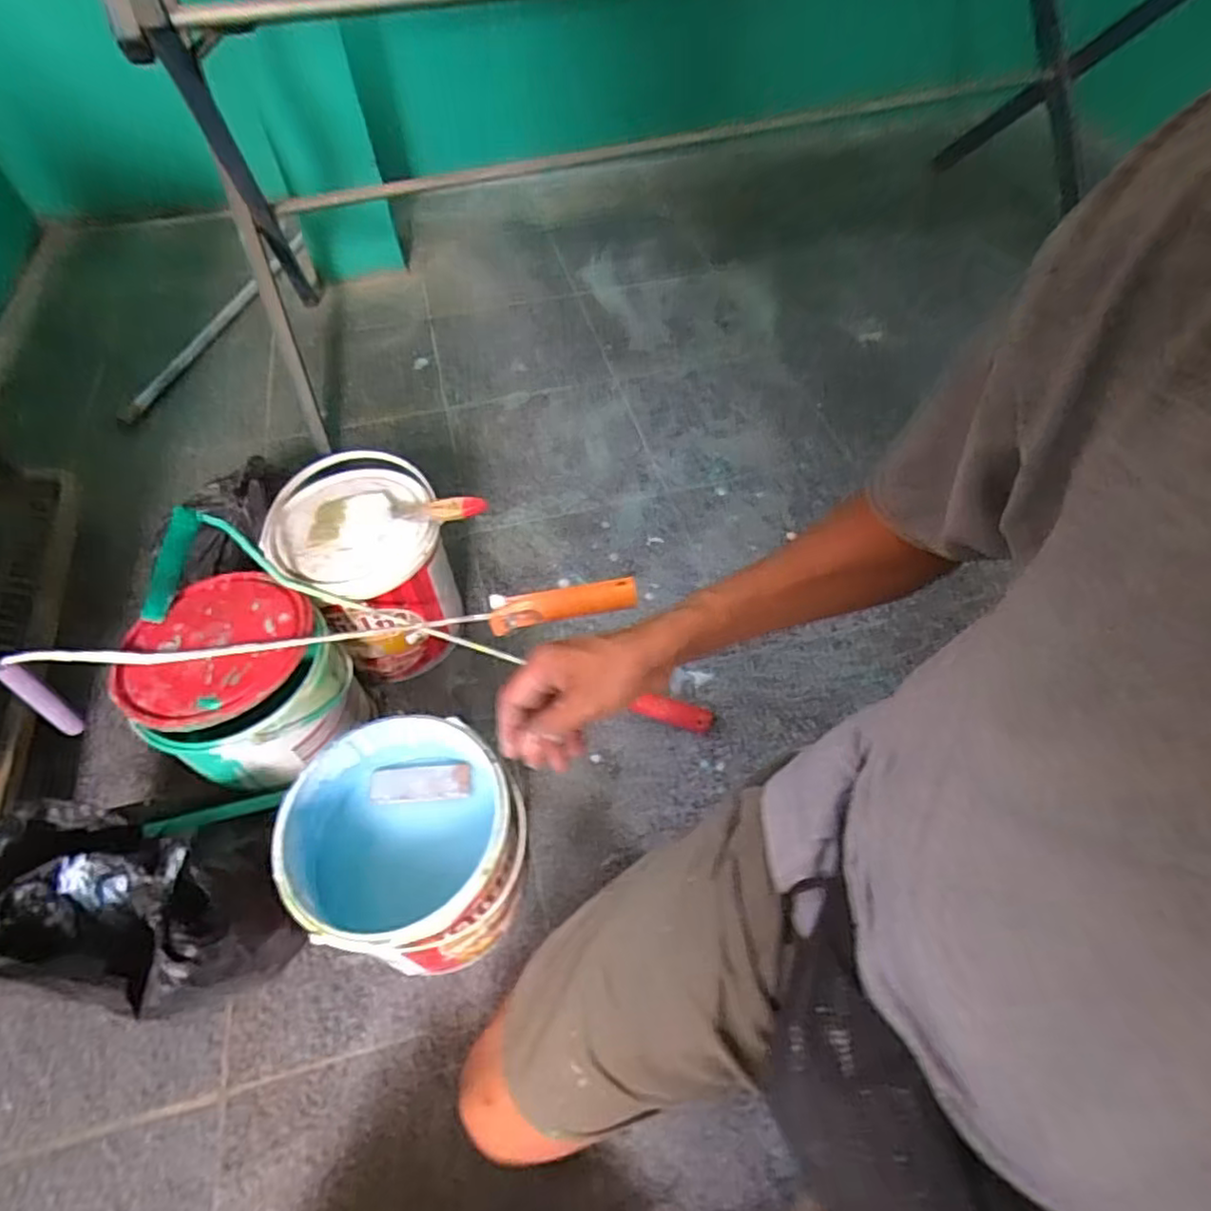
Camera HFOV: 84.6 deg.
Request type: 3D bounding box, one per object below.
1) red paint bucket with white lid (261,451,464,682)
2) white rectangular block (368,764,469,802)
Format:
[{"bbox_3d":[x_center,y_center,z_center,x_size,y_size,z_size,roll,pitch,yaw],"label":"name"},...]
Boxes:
[{"bbox_3d":[-0.279,-0.042,0.810,0.180,0.208,0.203,-25,57,-17],"label":"red paint bucket with white lid"},{"bbox_3d":[-0.177,0.168,0.636,0.093,0.006,0.035,-3,53,-2],"label":"white rectangular block"}]

